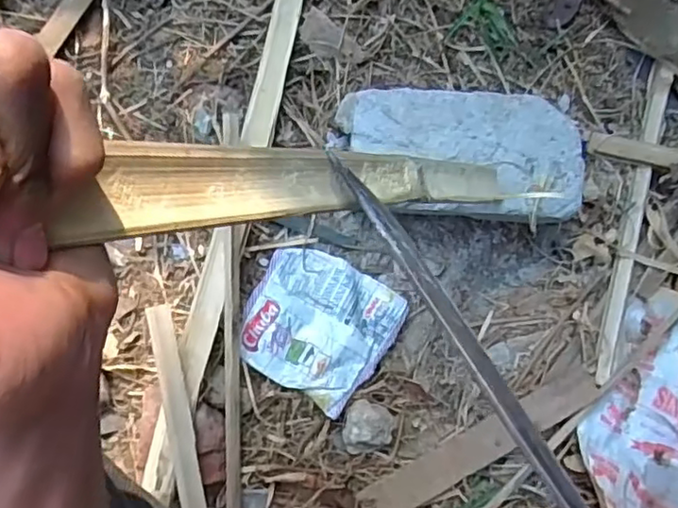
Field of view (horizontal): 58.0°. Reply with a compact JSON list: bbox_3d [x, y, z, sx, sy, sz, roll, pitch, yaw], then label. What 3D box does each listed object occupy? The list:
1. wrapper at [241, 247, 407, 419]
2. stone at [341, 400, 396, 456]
[{"bbox_3d":[-0.020,0.064,0.552,0.125,0.020,0.120,29,89,4],"label":"wrapper"},{"bbox_3d":[0.026,0.156,0.540,0.042,0.031,0.047,13,88,4],"label":"stone"}]

